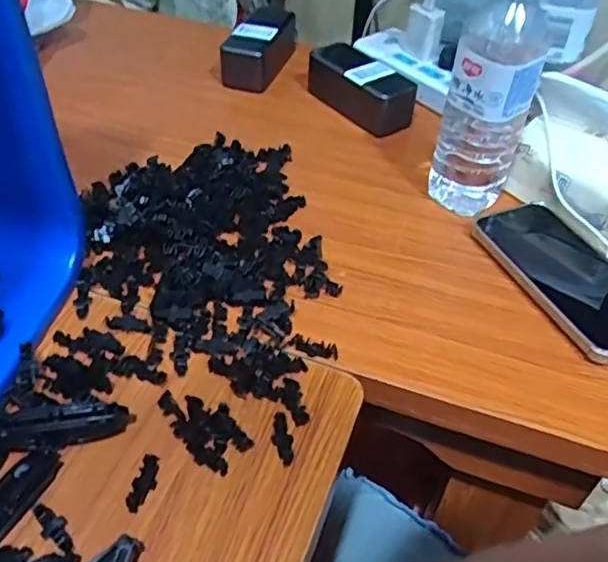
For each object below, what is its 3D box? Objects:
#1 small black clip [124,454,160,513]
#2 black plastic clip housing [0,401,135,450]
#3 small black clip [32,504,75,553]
[{"bbox_3d":[-0.096,0.121,0.372,0.012,0.008,0.035,11,46,8],"label":"small black clip"},{"bbox_3d":[-0.150,0.092,0.387,0.078,0.022,0.020,-7,46,-10],"label":"black plastic clip housing"},{"bbox_3d":[-0.142,0.141,0.351,0.013,0.009,0.034,-32,54,-30],"label":"small black clip"}]

